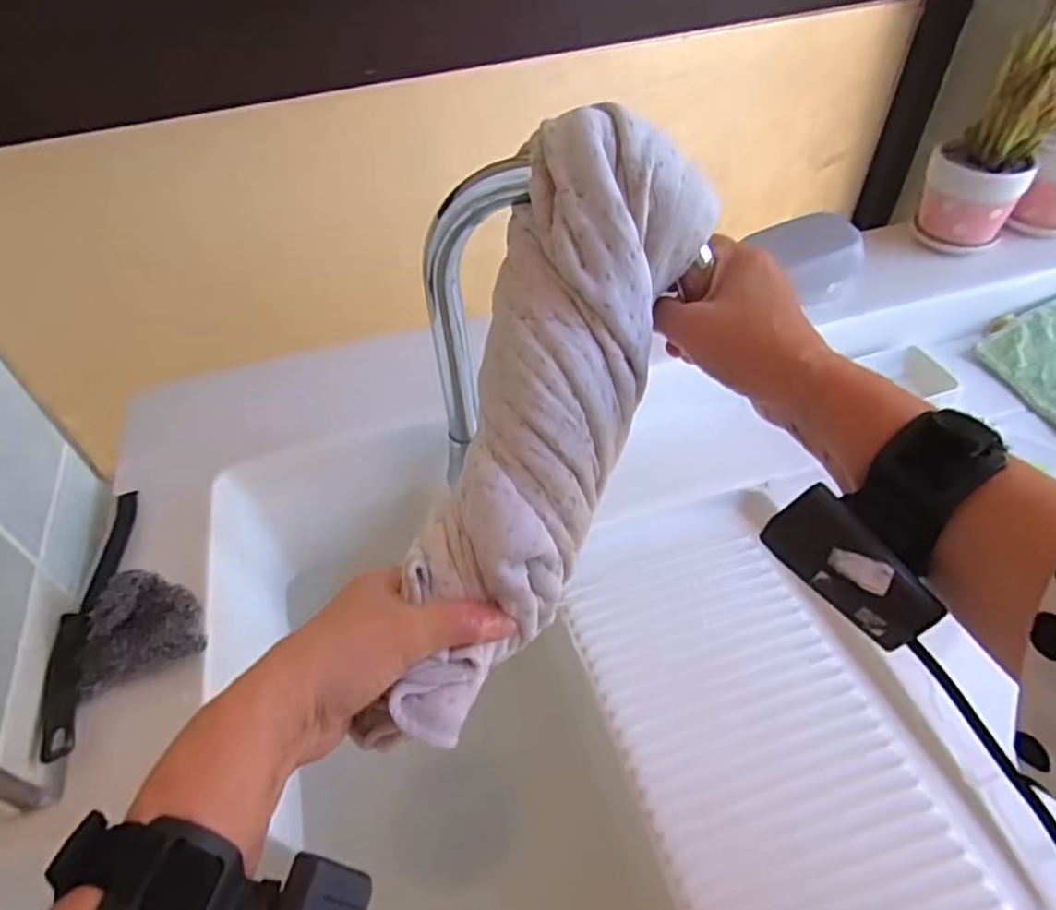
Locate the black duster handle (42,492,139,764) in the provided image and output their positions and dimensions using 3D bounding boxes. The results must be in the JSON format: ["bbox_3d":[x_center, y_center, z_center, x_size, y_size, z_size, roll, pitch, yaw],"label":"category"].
[{"bbox_3d":[-0.320,0.109,0.502,0.025,0.025,0.223,-10,51,-5],"label":"black duster handle"}]

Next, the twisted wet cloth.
[{"bbox_3d":[0.007,-0.015,0.339,0.083,0.064,0.293,18,91,18],"label":"twisted wet cloth"}]

